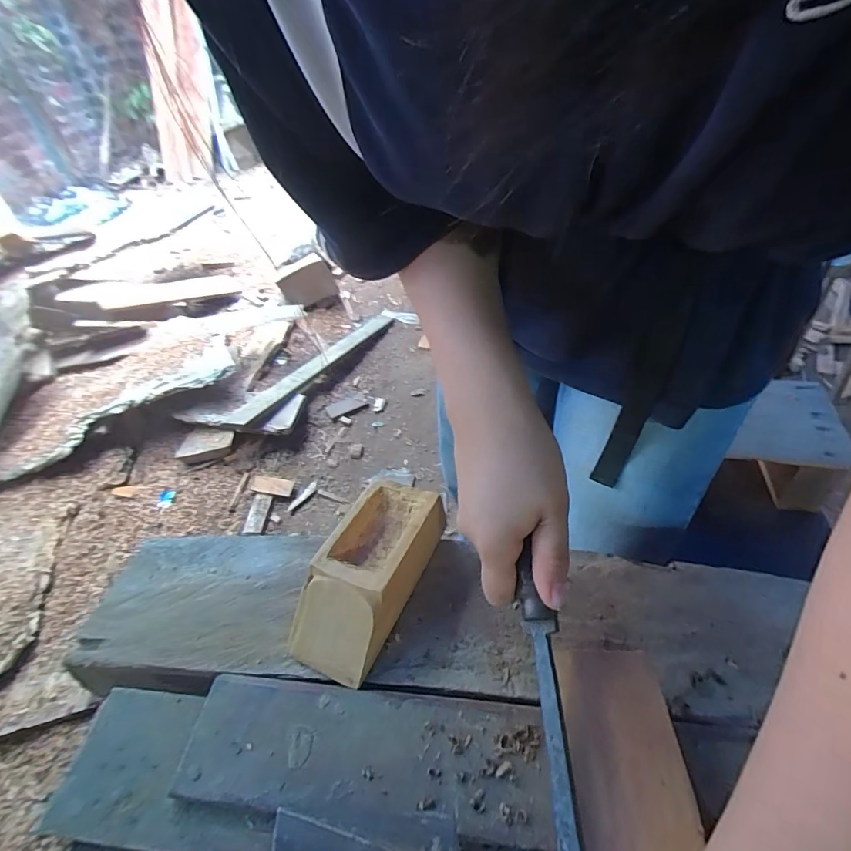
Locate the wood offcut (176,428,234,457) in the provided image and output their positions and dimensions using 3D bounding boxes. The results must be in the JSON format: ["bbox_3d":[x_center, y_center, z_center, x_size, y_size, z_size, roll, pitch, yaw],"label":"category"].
[{"bbox_3d":[-0.660,0.040,1.362,0.180,0.021,0.085,-11,59,23],"label":"wood offcut"}]

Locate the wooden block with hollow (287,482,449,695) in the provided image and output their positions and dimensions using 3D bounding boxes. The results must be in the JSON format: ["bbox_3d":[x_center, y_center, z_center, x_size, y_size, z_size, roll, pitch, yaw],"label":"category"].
[{"bbox_3d":[-0.042,0.112,0.349,0.068,0.052,0.138,16,42,24],"label":"wooden block with hollow"}]

